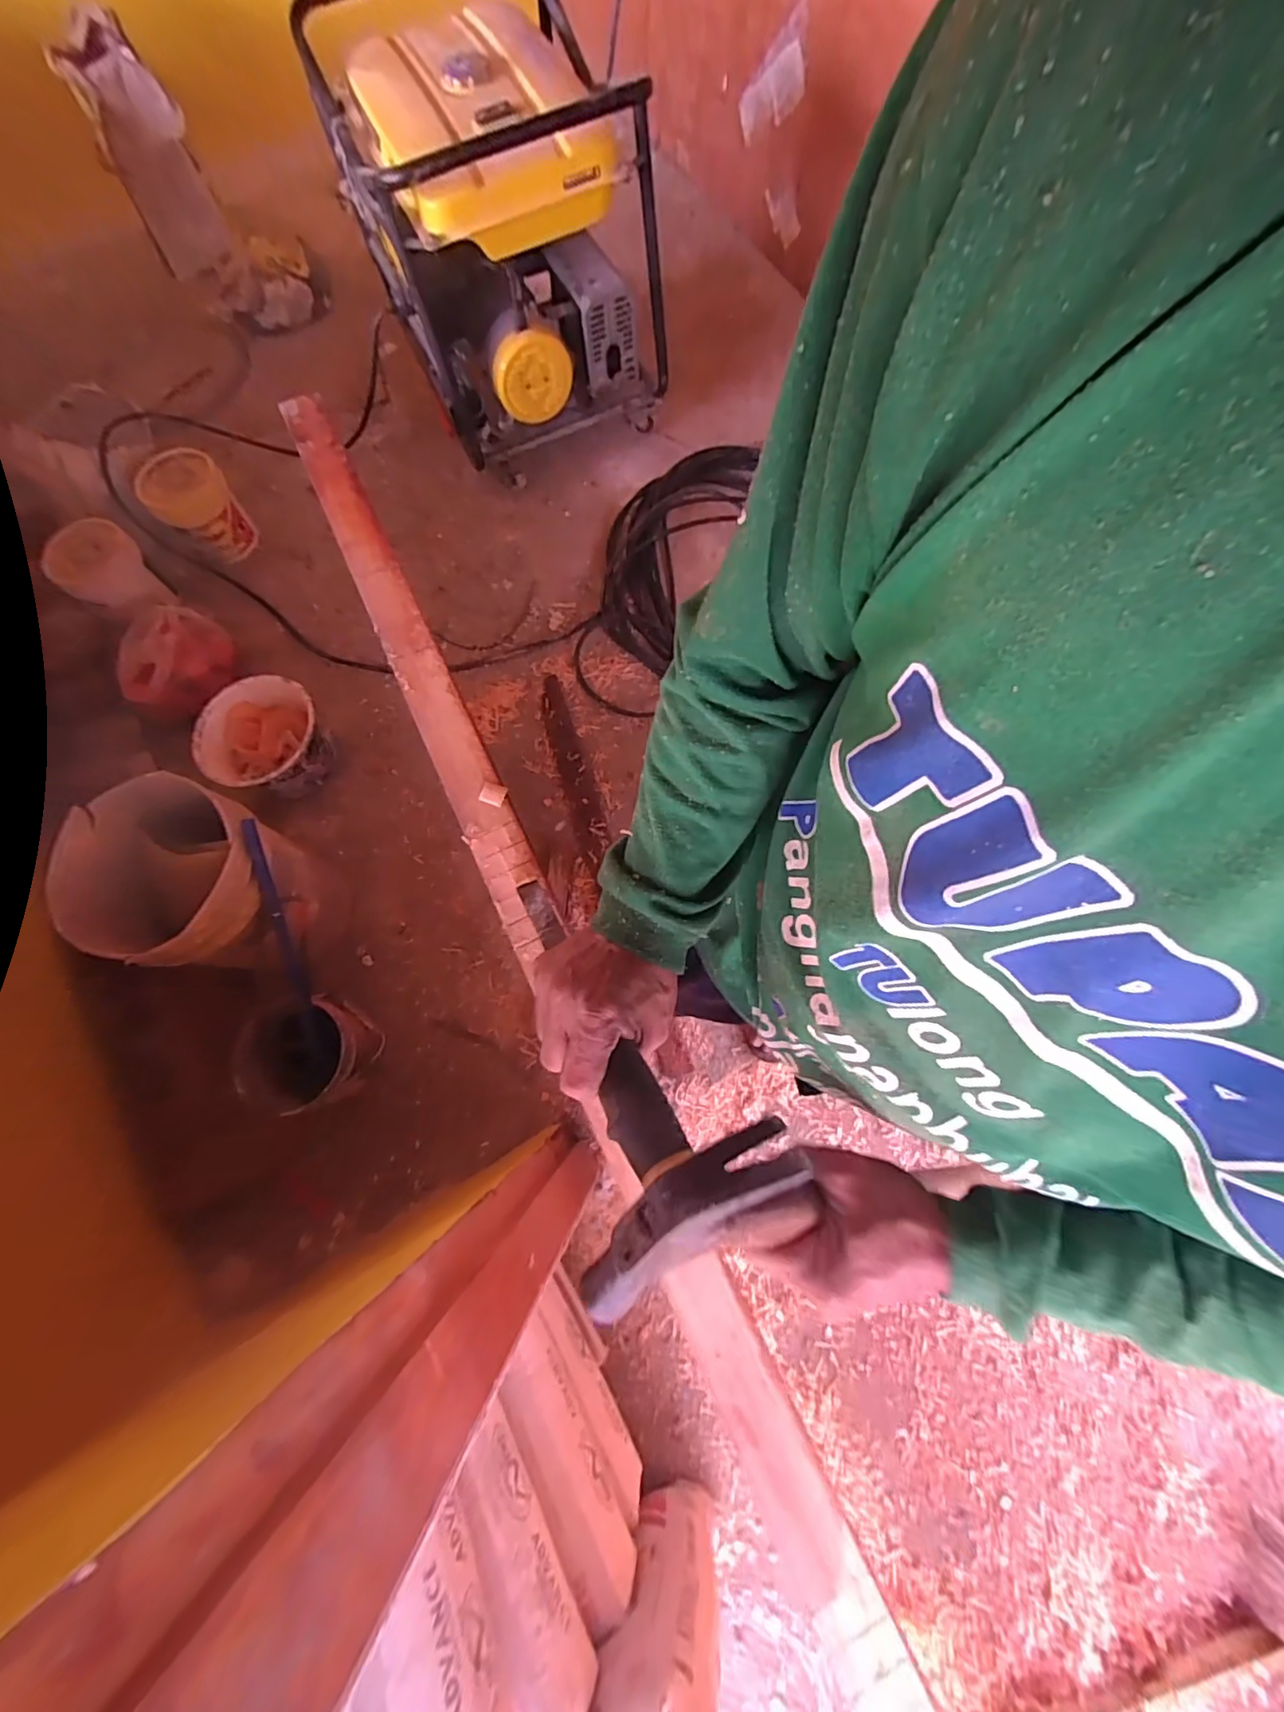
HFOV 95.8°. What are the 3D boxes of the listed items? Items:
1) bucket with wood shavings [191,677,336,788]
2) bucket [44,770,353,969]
[{"bbox_3d":[-0.814,-0.248,1.279,0.224,0.151,0.256,26,77,9],"label":"bucket with wood shavings"},{"bbox_3d":[-0.760,0.065,1.080,0.327,0.377,0.276,19,76,7],"label":"bucket"}]

